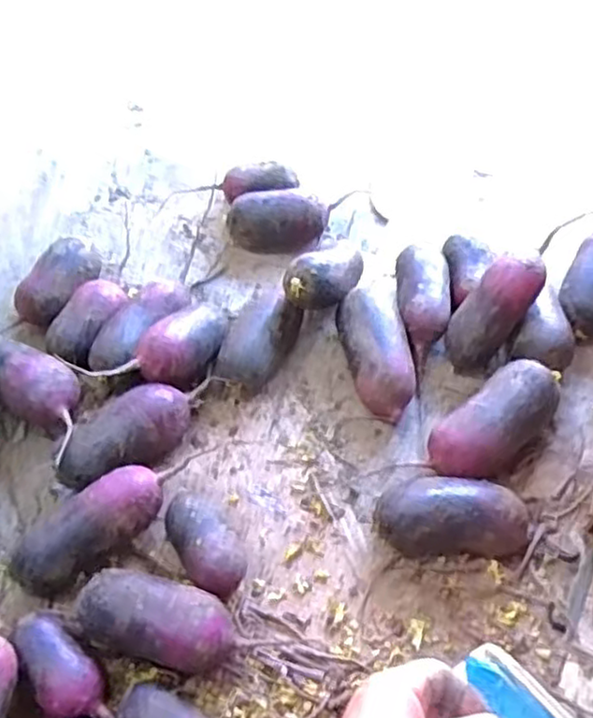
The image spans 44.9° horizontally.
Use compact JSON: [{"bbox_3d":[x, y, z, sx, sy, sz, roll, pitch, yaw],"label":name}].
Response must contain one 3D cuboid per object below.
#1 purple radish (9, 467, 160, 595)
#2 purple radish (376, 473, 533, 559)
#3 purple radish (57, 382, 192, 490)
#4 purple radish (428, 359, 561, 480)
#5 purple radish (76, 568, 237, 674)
[{"bbox_3d":[-0.189,0.157,0.661,0.146,0.065,0.056,-31,61,-15],"label":"purple radish"},{"bbox_3d":[0.140,0.141,0.642,0.136,0.061,0.069,0,58,4],"label":"purple radish"},{"bbox_3d":[-0.165,0.080,0.699,0.136,0.069,0.059,-40,64,-19],"label":"purple radish"},{"bbox_3d":[0.188,0.065,0.684,0.138,0.068,0.070,-38,63,-18],"label":"purple radish"},{"bbox_3d":[-0.117,0.220,0.604,0.131,0.065,0.064,13,60,11],"label":"purple radish"}]

